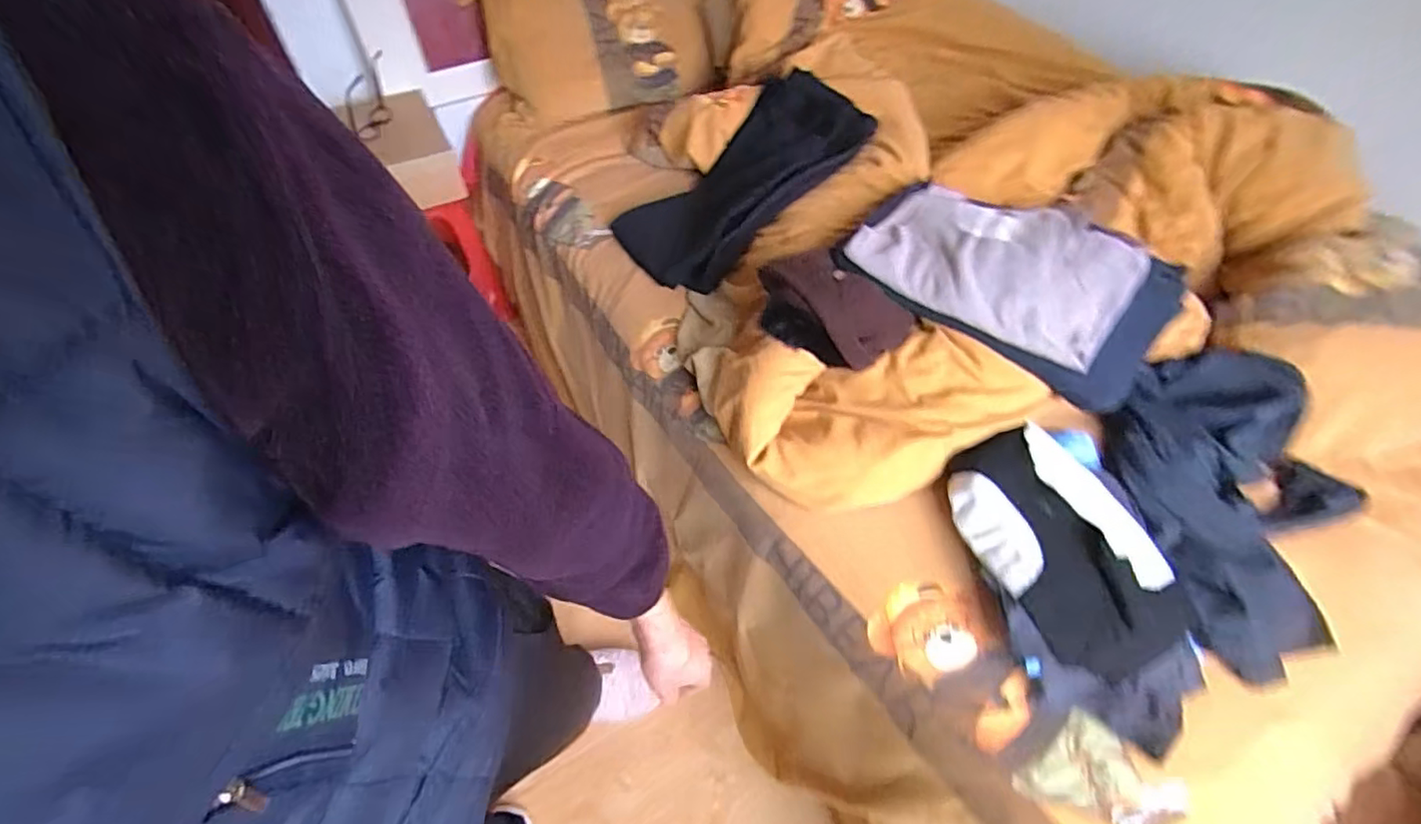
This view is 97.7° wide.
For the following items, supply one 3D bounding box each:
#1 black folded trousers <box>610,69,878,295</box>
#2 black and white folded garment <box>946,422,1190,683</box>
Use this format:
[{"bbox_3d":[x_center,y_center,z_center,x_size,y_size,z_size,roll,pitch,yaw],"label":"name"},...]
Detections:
[{"bbox_3d":[0.061,-0.453,1.217,0.514,0.082,0.257,-42,58,0],"label":"black folded trousers"},{"bbox_3d":[0.448,0.168,0.803,0.210,0.051,0.316,-22,57,-17],"label":"black and white folded garment"}]

